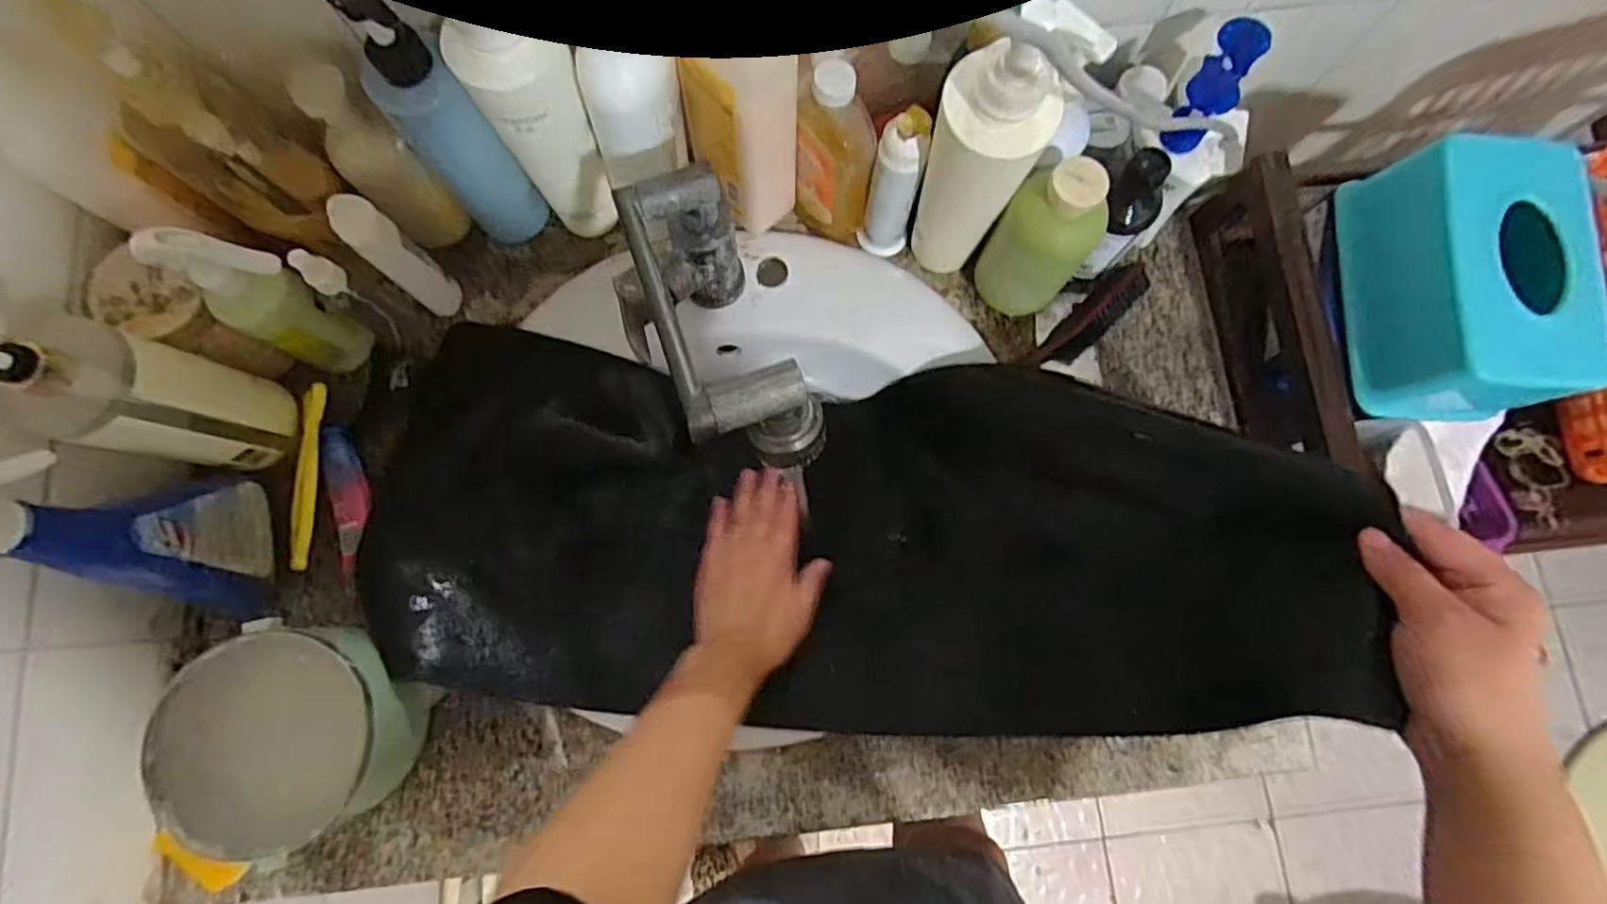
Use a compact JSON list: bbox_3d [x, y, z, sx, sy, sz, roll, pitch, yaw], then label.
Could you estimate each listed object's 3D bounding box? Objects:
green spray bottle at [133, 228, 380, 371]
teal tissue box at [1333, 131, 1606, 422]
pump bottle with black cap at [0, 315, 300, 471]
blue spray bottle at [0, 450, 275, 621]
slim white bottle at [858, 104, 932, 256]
[{"bbox_3d":[-0.398,-0.110,0.517,0.048,0.175,0.055,26,79,5],"label":"green spray bottle"},{"bbox_3d":[0.496,-0.121,0.513,0.129,0.087,0.194,0,78,-1],"label":"teal tissue box"},{"bbox_3d":[-0.468,-0.044,0.474,0.088,0.217,0.083,9,78,1],"label":"pump bottle with black cap"},{"bbox_3d":[-0.437,0.055,0.441,0.043,0.230,0.100,8,78,1],"label":"blue spray bottle"},{"bbox_3d":[0.072,-0.211,0.560,0.036,0.155,0.030,21,78,4],"label":"slim white bottle"}]

